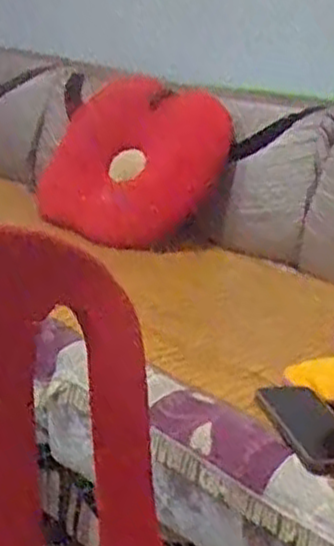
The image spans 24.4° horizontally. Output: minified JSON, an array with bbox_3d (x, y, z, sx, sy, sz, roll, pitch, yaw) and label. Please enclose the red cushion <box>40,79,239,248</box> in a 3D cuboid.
[{"bbox_3d":[-0.054,-0.226,1.683,0.418,0.419,0.097,4,40,-41],"label":"red cushion"}]

